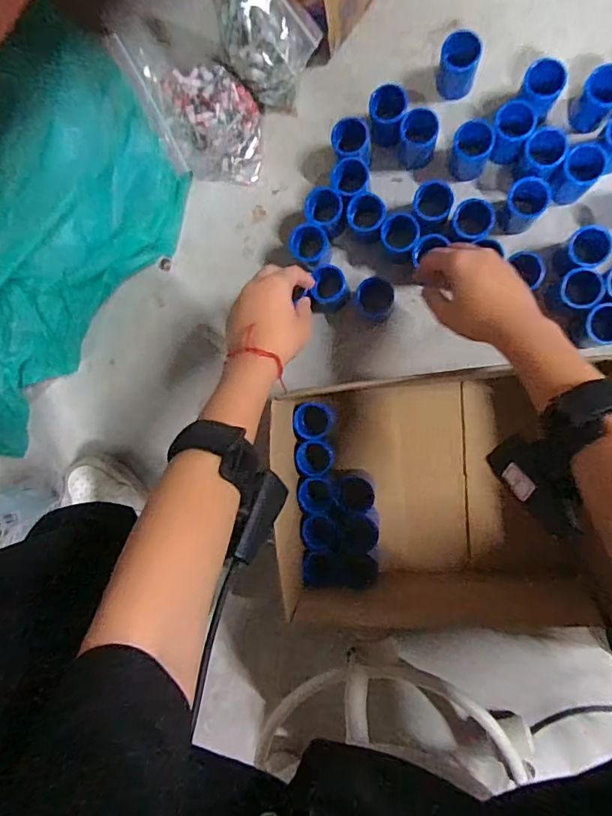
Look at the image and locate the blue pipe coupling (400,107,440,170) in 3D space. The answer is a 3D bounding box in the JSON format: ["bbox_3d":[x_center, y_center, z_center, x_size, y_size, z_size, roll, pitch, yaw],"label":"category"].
[{"bbox_3d":[0.116,-0.277,0.521,0.037,0.056,0.037,0,93,10],"label":"blue pipe coupling"}]

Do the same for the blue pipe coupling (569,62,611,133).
[{"bbox_3d":[0.284,-0.300,0.490,0.037,0.051,0.038,0,93,10],"label":"blue pipe coupling"}]

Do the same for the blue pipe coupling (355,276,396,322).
[{"bbox_3d":[0.076,-0.117,0.548,0.040,0.040,0.044,7,94,9],"label":"blue pipe coupling"}]

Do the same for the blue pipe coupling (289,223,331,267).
[{"bbox_3d":[0.007,-0.175,0.553,0.040,0.059,0.039,0,93,10],"label":"blue pipe coupling"}]

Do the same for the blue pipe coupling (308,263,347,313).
[{"bbox_3d":[0.027,-0.130,0.553,0.038,0.050,0.041,0,93,10],"label":"blue pipe coupling"}]

